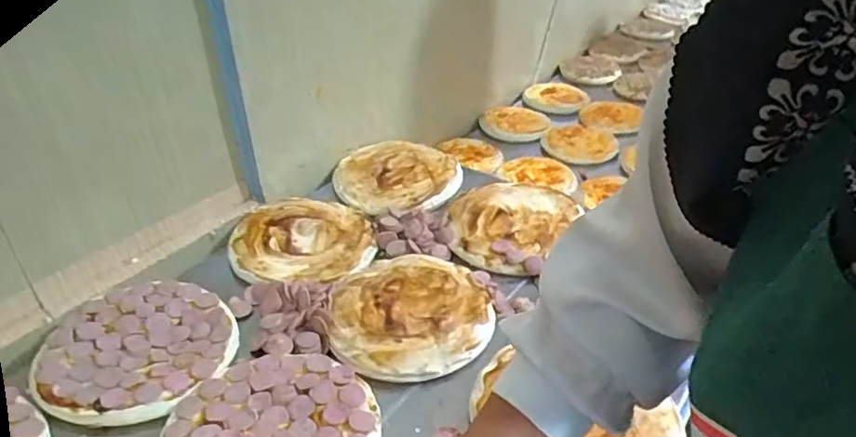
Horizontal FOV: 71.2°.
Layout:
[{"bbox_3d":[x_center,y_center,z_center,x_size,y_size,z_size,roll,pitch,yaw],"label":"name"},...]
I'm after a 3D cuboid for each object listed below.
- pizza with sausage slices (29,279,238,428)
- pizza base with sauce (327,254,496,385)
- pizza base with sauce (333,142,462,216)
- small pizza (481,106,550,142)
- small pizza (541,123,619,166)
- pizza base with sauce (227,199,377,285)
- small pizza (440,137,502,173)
[{"bbox_3d":[-0.318,0.135,0.660,0.190,0.022,0.199,-12,36,-15],"label":"pizza with sausage slices"},{"bbox_3d":[-0.025,0.108,0.713,0.186,0.019,0.194,-1,34,1],"label":"pizza base with sauce"},{"bbox_3d":[-0.048,-0.074,0.958,0.195,0.016,0.174,-9,35,-11],"label":"pizza base with sauce"},{"bbox_3d":[0.186,-0.210,1.290,0.135,0.014,0.144,-11,35,-14],"label":"small pizza"},{"bbox_3d":[0.306,-0.154,1.222,0.160,0.017,0.147,-17,37,-21],"label":"small pizza"},{"bbox_3d":[-0.175,0.024,0.826,0.187,0.016,0.181,-13,36,-16],"label":"pizza base with sauce"},{"bbox_3d":[0.095,-0.130,1.177,0.093,0.019,0.130,-27,42,-33],"label":"small pizza"}]

